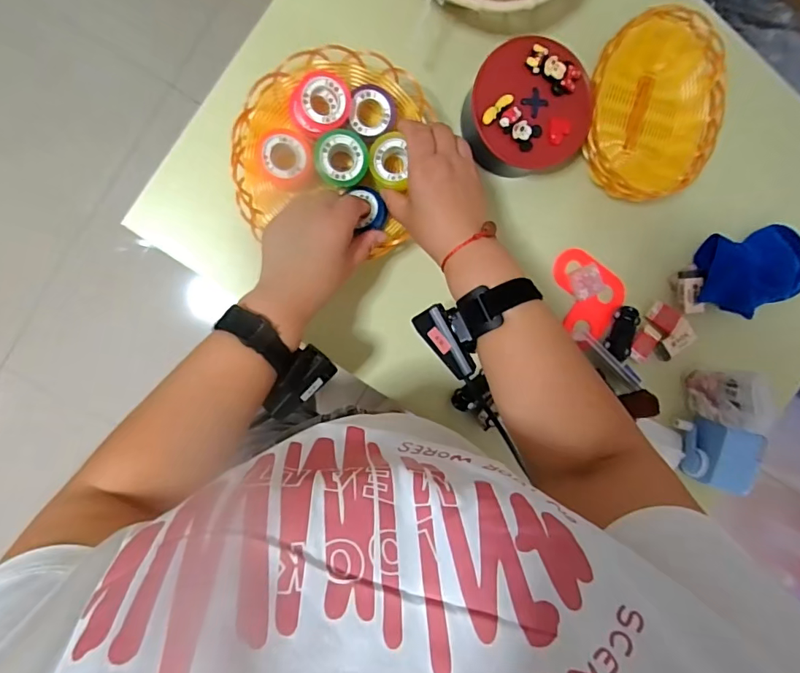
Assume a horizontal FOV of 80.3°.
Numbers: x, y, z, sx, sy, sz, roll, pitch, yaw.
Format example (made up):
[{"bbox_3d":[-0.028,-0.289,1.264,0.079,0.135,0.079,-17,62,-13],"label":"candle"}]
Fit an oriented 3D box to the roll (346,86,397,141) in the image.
[{"bbox_3d":[-0.026,-0.212,0.448,0.047,0.010,0.047,10,105,13],"label":"roll"}]

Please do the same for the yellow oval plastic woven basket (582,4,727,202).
[{"bbox_3d":[0.267,-0.243,0.510,0.134,0.048,0.182,4,93,-9],"label":"yellow oval plastic woven basket"}]

